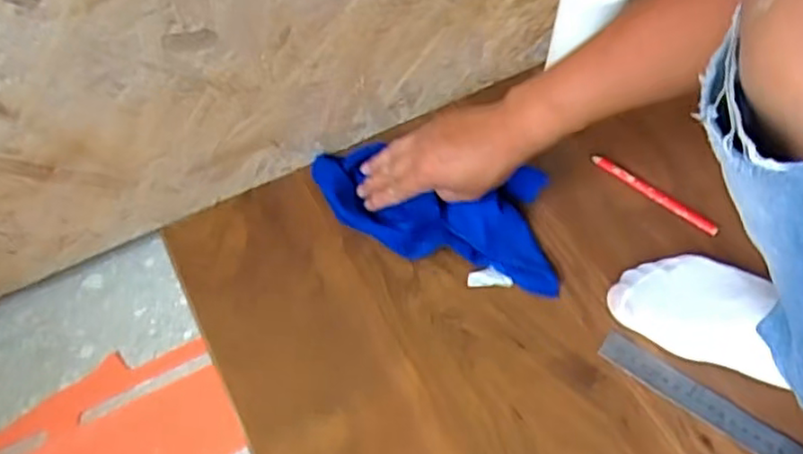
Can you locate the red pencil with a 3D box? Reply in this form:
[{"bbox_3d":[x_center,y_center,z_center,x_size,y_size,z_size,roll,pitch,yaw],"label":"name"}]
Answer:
[{"bbox_3d":[0.255,-0.034,0.659,0.140,0.012,0.009,38,67,22],"label":"red pencil"}]

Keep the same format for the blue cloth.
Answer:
[{"bbox_3d":[0.035,-0.027,0.627,0.254,0.044,0.109,17,61,11],"label":"blue cloth"}]

